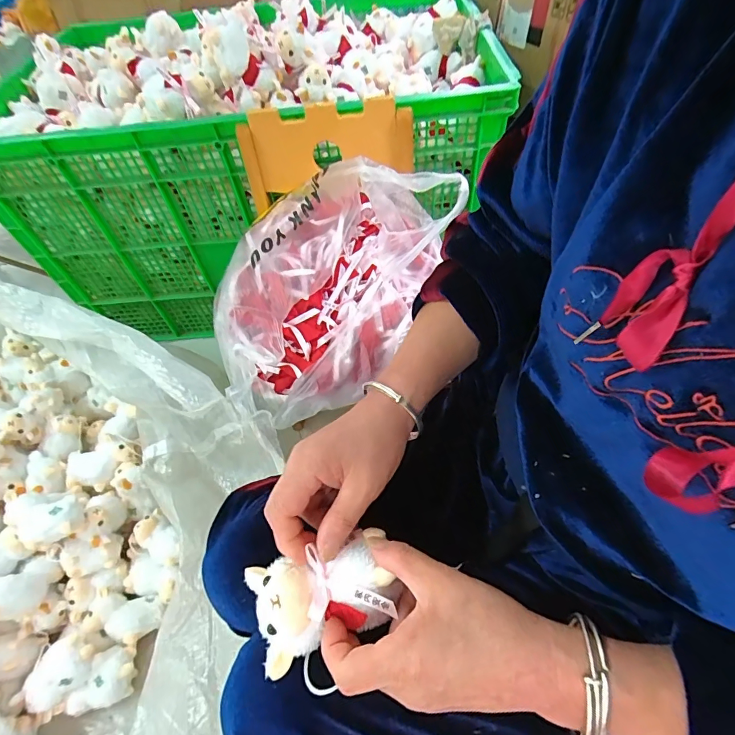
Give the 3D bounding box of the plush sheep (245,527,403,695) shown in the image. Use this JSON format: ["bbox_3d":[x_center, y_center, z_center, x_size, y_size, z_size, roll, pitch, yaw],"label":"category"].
[{"bbox_3d":[-0.030,0.170,0.297,0.104,0.041,0.082,-15,54,-6],"label":"plush sheep"}]

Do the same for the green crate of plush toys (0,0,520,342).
[{"bbox_3d":[-0.259,-0.484,1.005,1.009,0.525,0.607,-9,54,-1],"label":"green crate of plush toys"}]

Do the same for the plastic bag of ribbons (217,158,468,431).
[{"bbox_3d":[-0.087,-0.150,0.662,0.385,0.245,0.343,-32,57,-17],"label":"plastic bag of ribbons"}]

